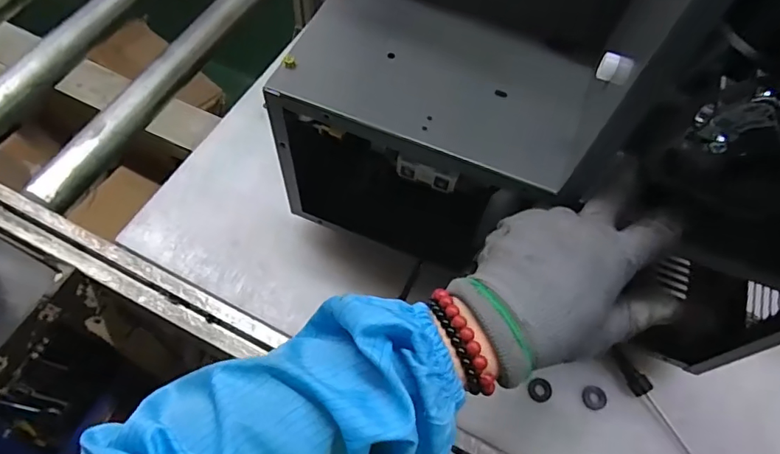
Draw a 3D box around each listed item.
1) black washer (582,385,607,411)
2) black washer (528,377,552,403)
[{"bbox_3d":[0.194,0.161,0.482,0.022,0.004,0.022,2,61,-3],"label":"black washer"},{"bbox_3d":[0.143,0.155,0.484,0.021,0.004,0.022,2,61,-3],"label":"black washer"}]

